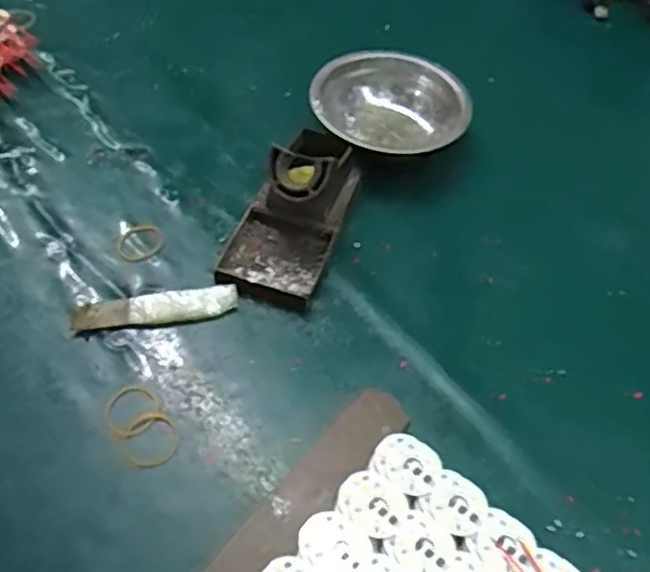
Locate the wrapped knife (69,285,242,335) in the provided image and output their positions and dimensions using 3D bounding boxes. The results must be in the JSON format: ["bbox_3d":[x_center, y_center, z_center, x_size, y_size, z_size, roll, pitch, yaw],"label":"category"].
[{"bbox_3d":[-0.112,0.015,0.440,0.106,0.011,0.019,-10,56,-12],"label":"wrapped knife"}]

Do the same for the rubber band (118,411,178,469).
[{"bbox_3d":[-0.103,0.090,0.389,0.033,0.004,0.033,3,55,-4],"label":"rubber band"}]

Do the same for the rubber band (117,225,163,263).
[{"bbox_3d":[-0.134,-0.032,0.480,0.028,0.004,0.035,38,60,19],"label":"rubber band"}]

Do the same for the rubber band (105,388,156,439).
[{"bbox_3d":[-0.117,0.075,0.399,0.031,0.004,0.030,3,55,-4],"label":"rubber band"}]

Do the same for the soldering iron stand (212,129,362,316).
[{"bbox_3d":[-0.020,-0.065,0.479,0.070,0.063,0.152,18,55,7],"label":"soldering iron stand"}]

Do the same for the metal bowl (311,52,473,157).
[{"bbox_3d":[0.054,-0.146,0.567,0.131,0.044,0.119,6,55,-1],"label":"metal bowl"}]

